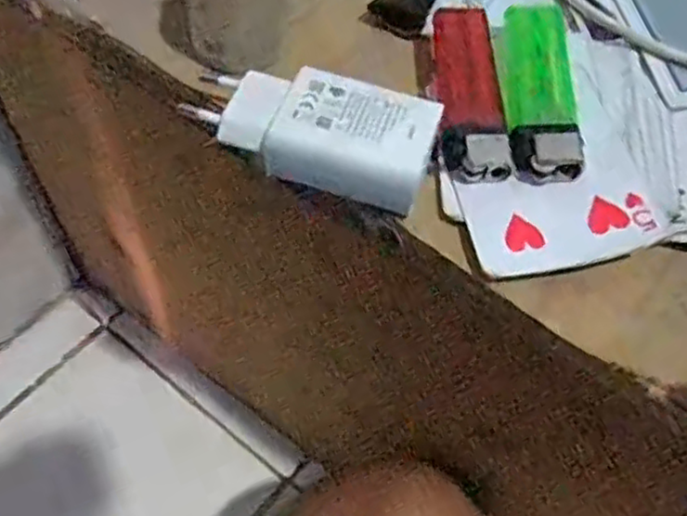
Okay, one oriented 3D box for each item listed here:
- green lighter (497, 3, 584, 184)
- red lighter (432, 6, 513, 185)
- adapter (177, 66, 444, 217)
[{"bbox_3d":[0.072,-0.065,0.259,0.026,0.008,0.082,5,58,-2],"label":"green lighter"},{"bbox_3d":[0.046,-0.063,0.260,0.023,0.011,0.078,3,58,-3],"label":"red lighter"},{"bbox_3d":[-0.009,-0.044,0.241,0.078,0.022,0.038,17,59,6],"label":"adapter"}]

